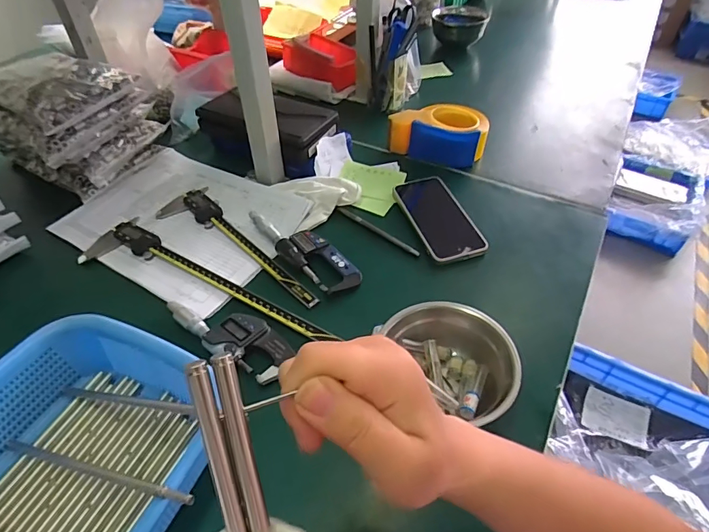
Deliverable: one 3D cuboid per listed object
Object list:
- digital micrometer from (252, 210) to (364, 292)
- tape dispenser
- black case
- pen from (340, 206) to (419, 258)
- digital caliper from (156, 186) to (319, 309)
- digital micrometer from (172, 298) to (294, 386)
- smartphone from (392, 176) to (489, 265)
[{"bbox_3d":[-0.067,-0.024,0.557,0.175,0.016,0.051,36,56,29],"label":"digital micrometer"},{"bbox_3d":[0.133,-0.208,0.701,0.142,0.064,0.090,15,48,14],"label":"tape dispenser"},{"bbox_3d":[-0.133,-0.203,0.678,0.200,0.074,0.085,18,49,17],"label":"black case"},{"bbox_3d":[0.031,-0.047,0.592,0.135,0.008,0.010,34,57,28],"label":"pen"},{"bbox_3d":[-0.151,-0.027,0.572,0.277,0.015,0.068,35,56,29],"label":"digital caliper"},{"bbox_3d":[-0.135,0.069,0.481,0.150,0.020,0.055,24,51,22],"label":"digital micrometer"},{"bbox_3d":[0.109,-0.067,0.592,0.073,0.017,0.146,-13,48,-12],"label":"smartphone"}]

